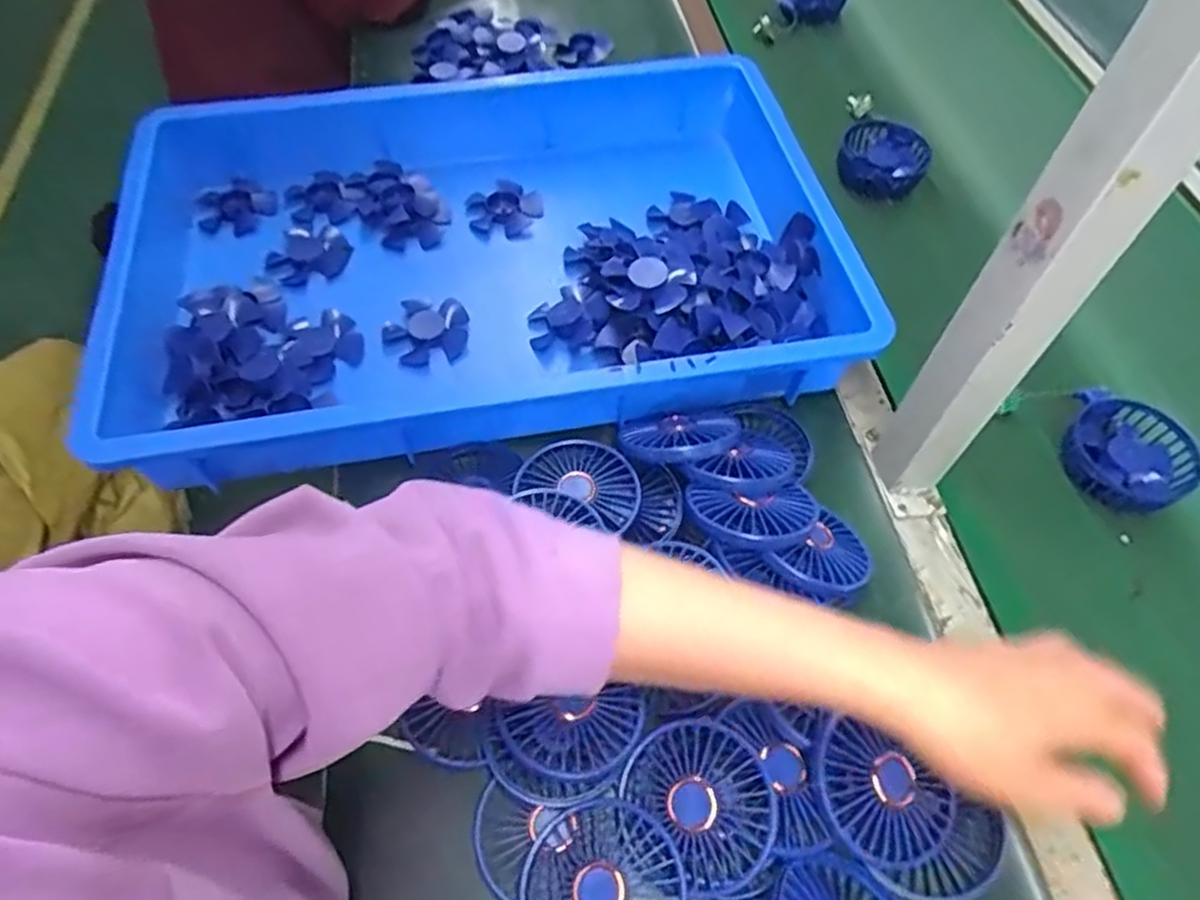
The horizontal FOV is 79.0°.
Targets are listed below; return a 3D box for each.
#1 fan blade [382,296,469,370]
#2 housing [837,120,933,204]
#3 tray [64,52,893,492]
[{"bbox_3d":[-0.147,-0.100,0.615,0.070,0.012,0.066,0,75,-7],"label":"fan blade"},{"bbox_3d":[0.297,-0.303,0.763,0.087,0.038,0.088,1,58,-2],"label":"housing"},{"bbox_3d":[-0.079,-0.166,0.637,0.596,0.110,0.369,-9,59,-8],"label":"tray"}]

